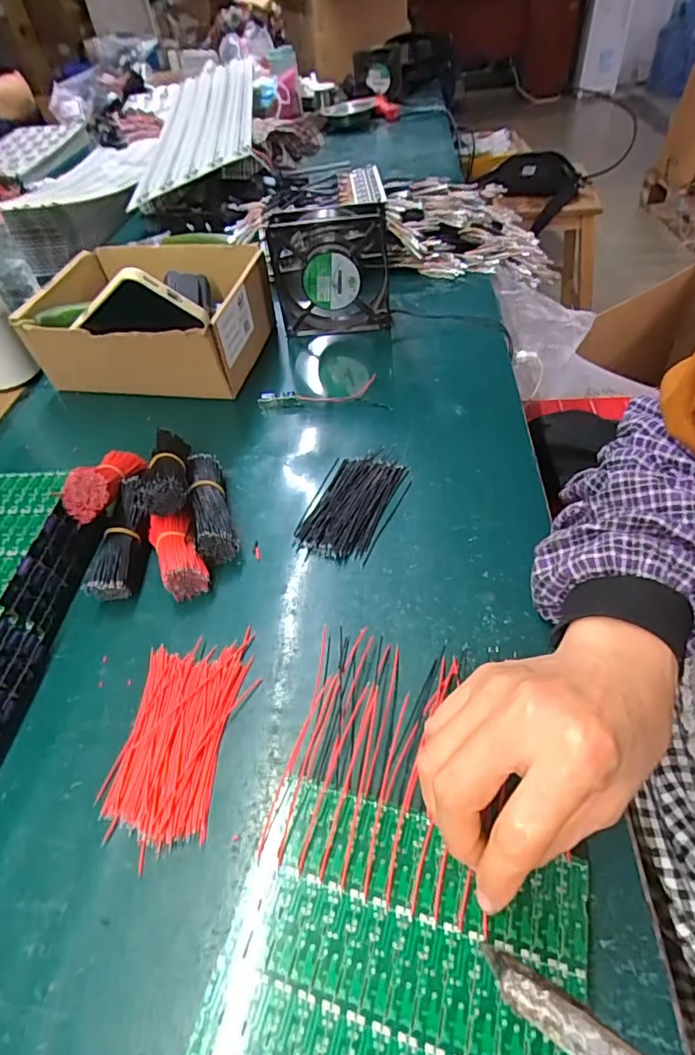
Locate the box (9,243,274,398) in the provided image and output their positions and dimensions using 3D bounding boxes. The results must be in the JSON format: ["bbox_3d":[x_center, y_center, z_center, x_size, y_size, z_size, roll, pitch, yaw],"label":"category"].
[{"bbox_3d":[-0.214,-0.235,0.561,0.224,0.128,0.196,6,49,11],"label":"box"}]

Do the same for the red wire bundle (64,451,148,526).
[{"bbox_3d":[-0.195,-0.043,0.433,0.035,0.034,0.107,-8,24,-1],"label":"red wire bundle"}]

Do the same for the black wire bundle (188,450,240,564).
[{"bbox_3d":[-0.109,-0.020,0.429,0.028,0.032,0.101,-16,49,-8],"label":"black wire bundle"}]

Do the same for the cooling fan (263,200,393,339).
[{"bbox_3d":[-0.017,-0.273,0.579,0.122,0.122,0.035,-1,48,5],"label":"cooling fan"}]

